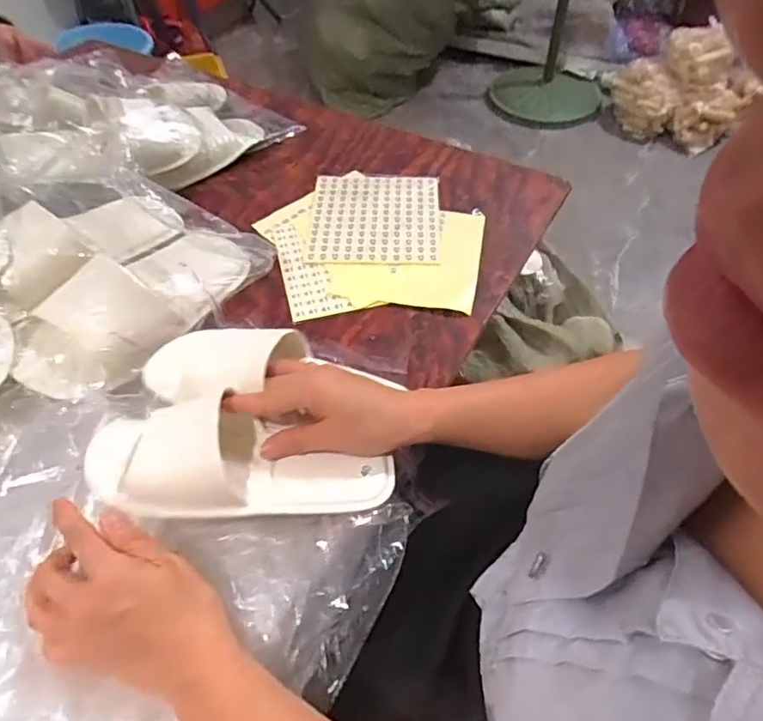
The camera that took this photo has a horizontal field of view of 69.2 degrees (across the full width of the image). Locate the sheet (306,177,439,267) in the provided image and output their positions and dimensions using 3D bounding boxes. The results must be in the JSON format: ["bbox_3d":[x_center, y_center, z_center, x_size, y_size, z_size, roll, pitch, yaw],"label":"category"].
[{"bbox_3d":[-0.008,-0.180,0.689,0.157,0.006,0.176,3,52,2],"label":"sheet"}]

